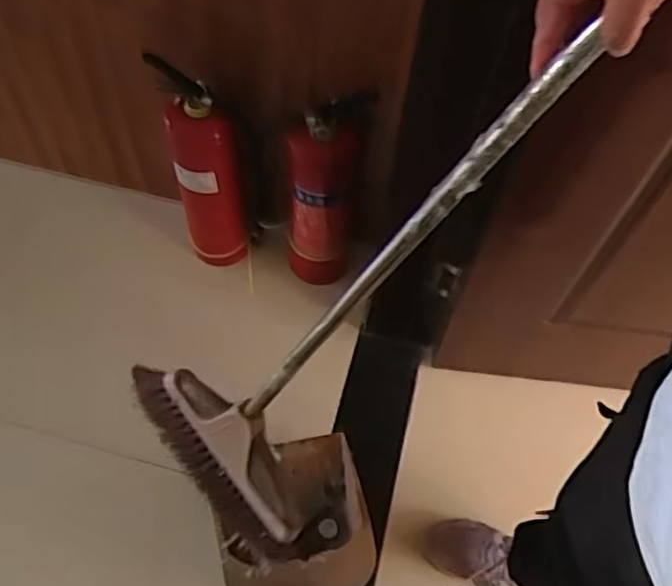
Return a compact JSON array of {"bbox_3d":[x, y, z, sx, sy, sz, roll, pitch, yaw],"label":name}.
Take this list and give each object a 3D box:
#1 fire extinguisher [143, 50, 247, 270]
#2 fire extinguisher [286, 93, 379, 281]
[{"bbox_3d":[-0.252,-0.229,1.283,0.124,0.440,0.141,-20,63,-14],"label":"fire extinguisher"},{"bbox_3d":[-0.025,-0.167,1.255,0.124,0.480,0.100,7,59,1],"label":"fire extinguisher"}]

